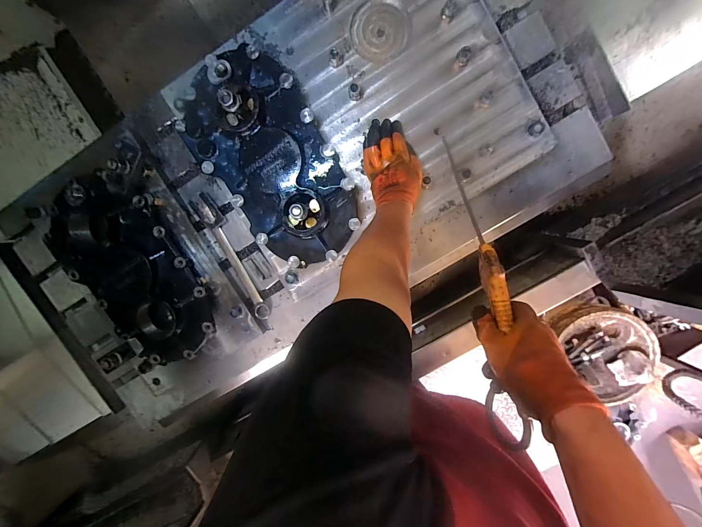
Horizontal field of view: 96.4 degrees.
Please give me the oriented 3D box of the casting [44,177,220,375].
[{"bbox_3d":[-0.443,0.025,0.647,0.229,0.083,0.390,-26,95,6],"label":"casting"}]

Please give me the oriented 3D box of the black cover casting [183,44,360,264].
[{"bbox_3d":[-0.147,-0.180,0.560,0.217,0.074,0.394,-31,95,7],"label":"black cover casting"}]

